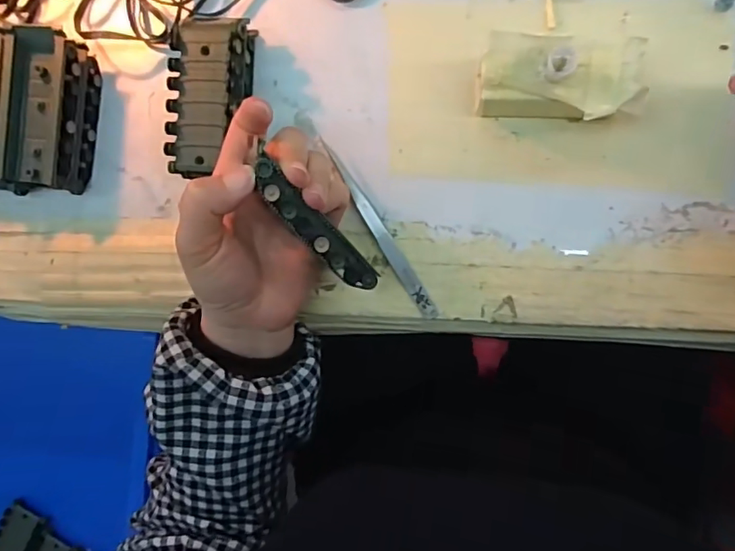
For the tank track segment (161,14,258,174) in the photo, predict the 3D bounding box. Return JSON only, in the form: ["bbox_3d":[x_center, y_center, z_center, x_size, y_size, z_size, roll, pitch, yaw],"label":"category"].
[{"bbox_3d":[-0.097,-0.110,0.331,0.044,0.032,0.095,5,92,9],"label":"tank track segment"}]

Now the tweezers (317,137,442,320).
[{"bbox_3d":[0.007,-0.028,0.326,0.010,0.007,0.125,-32,86,9],"label":"tweezers"}]

